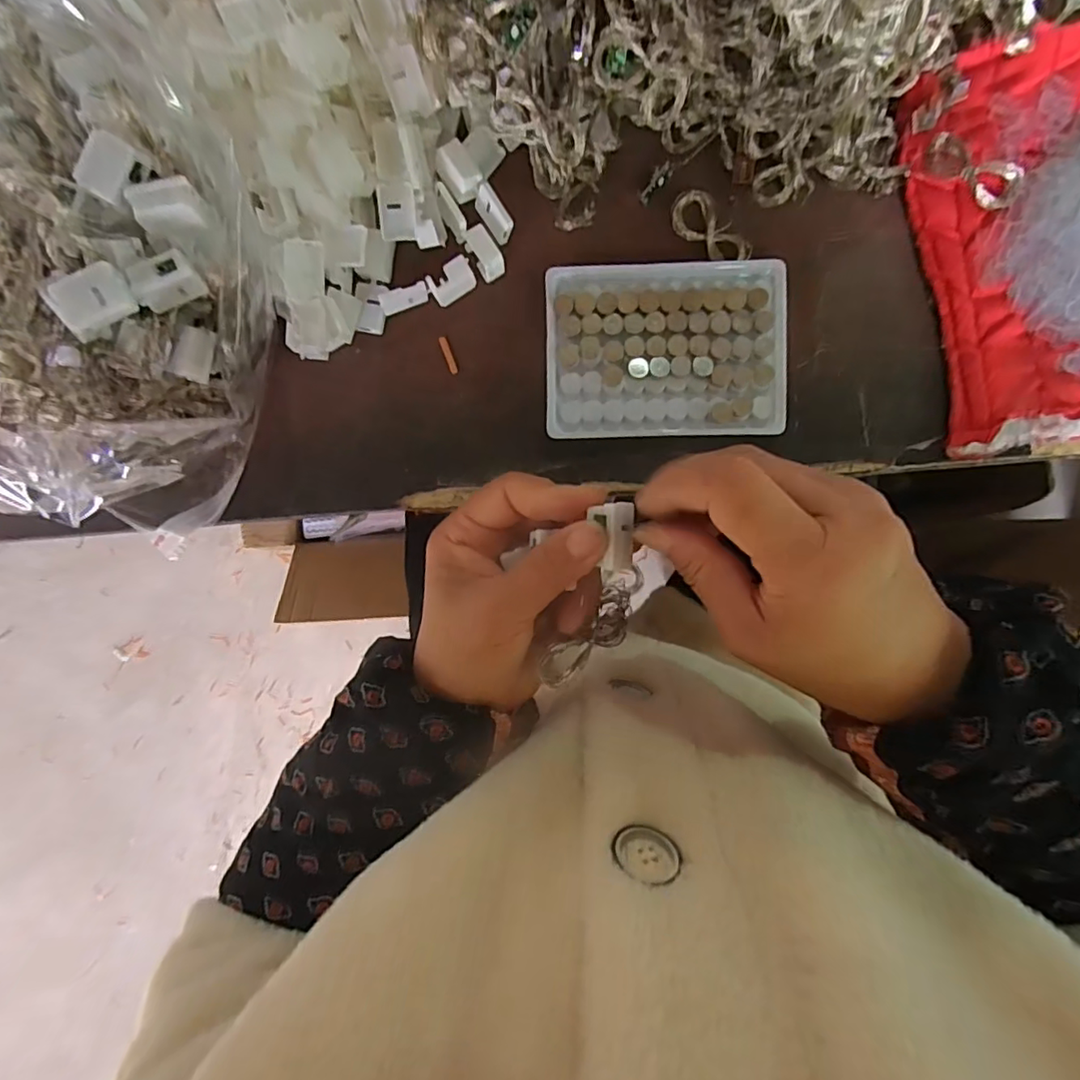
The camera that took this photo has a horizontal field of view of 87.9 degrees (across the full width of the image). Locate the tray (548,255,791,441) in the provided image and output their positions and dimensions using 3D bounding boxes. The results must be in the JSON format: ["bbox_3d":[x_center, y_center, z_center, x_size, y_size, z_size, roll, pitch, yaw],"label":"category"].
[{"bbox_3d":[0.068,-0.106,0.311,0.128,0.012,0.095,0,90,3],"label":"tray"}]

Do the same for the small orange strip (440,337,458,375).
[{"bbox_3d":[-0.053,-0.108,0.326,0.004,0.004,0.023,-20,89,3],"label":"small orange strip"}]

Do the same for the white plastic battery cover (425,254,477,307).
[{"bbox_3d":[-0.050,-0.147,0.317,0.026,0.020,0.009,-29,49,4],"label":"white plastic battery cover"}]

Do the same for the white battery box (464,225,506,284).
[{"bbox_3d":[-0.031,-0.161,0.314,0.014,0.015,0.025,-34,88,3],"label":"white battery box"}]

